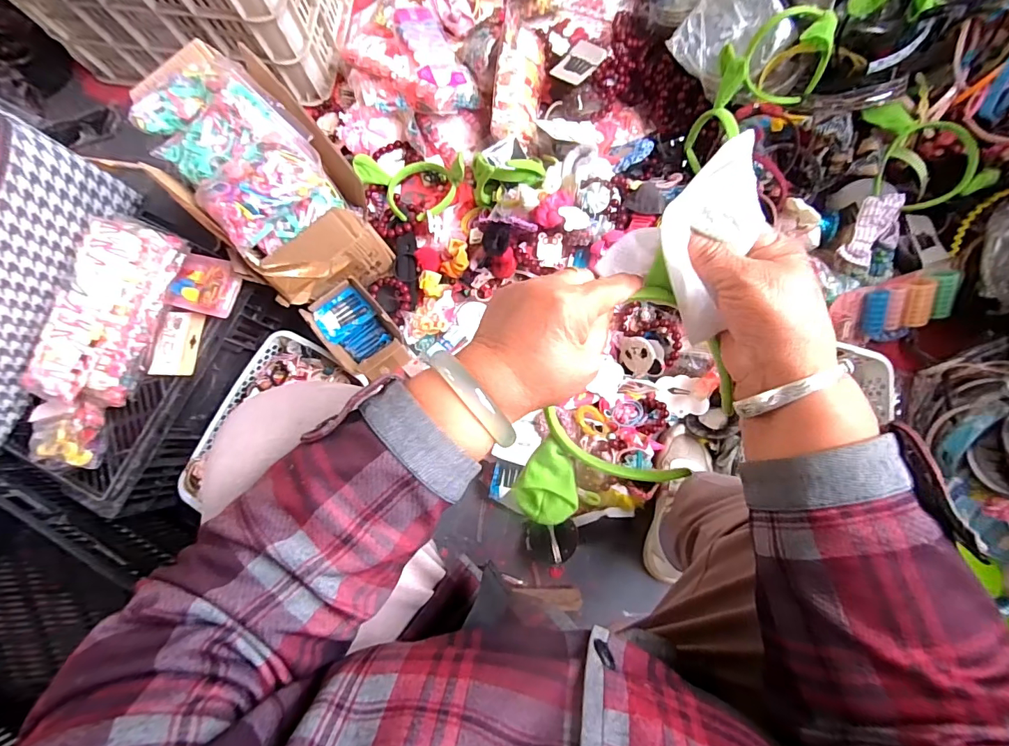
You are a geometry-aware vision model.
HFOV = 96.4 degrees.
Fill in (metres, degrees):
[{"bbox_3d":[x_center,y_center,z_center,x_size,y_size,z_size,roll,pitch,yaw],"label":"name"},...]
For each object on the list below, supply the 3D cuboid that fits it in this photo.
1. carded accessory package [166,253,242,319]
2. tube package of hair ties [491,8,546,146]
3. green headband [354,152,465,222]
[{"bbox_3d":[-0.402,-0.119,0.615,0.088,0.025,0.076,16,83,4],"label":"carded accessory package"},{"bbox_3d":[0.026,-0.515,0.803,0.081,0.054,0.232,4,82,2],"label":"tube package of hair ties"},{"bbox_3d":[-0.168,-0.330,0.794,0.193,0.059,0.137,9,82,3],"label":"green headband"}]

